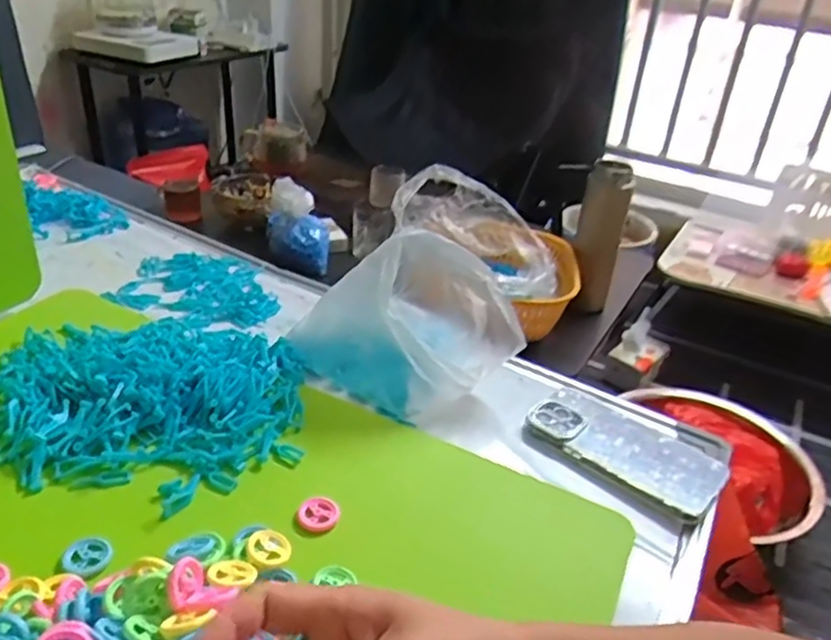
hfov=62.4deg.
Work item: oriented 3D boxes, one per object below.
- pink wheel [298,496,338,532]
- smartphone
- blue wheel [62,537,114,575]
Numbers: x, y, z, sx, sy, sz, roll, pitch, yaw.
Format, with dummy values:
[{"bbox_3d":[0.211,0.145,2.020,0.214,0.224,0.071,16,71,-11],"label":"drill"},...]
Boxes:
[{"bbox_3d":[-0.071,0.143,0.506,0.029,0.011,0.025,6,30,1],"label":"pink wheel"},{"bbox_3d":[0.182,0.111,0.603,0.165,0.019,0.079,24,35,29],"label":"smartphone"},{"bbox_3d":[-0.215,0.155,0.452,0.028,0.005,0.028,4,30,-2],"label":"blue wheel"}]

